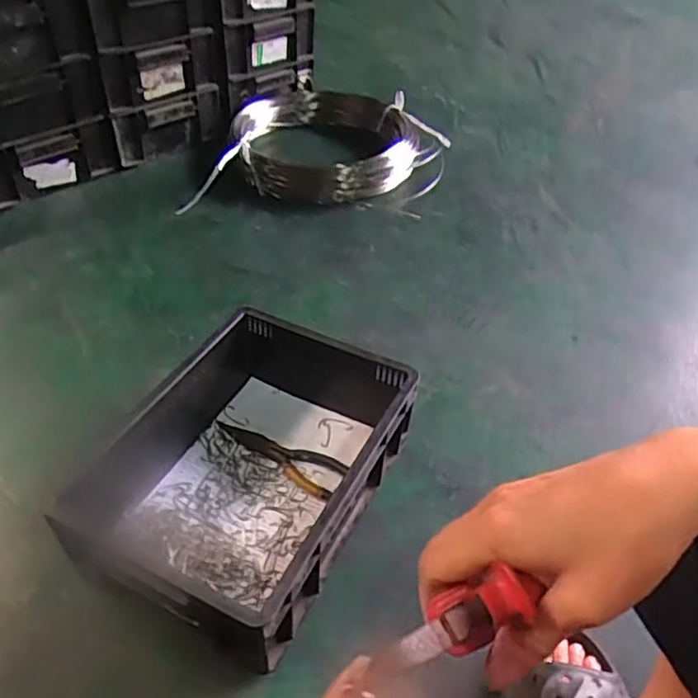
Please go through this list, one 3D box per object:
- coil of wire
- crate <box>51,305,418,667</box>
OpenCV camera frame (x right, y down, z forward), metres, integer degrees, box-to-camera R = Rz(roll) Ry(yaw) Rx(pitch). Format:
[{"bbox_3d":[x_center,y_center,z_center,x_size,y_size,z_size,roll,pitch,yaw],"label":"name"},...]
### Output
[{"bbox_3d":[-0.043,-0.426,1.335,0.481,0.076,0.460,5,42,2],"label":"coil of wire"},{"bbox_3d":[-0.115,0.123,0.694,0.275,0.119,0.345,20,44,17],"label":"crate"}]

